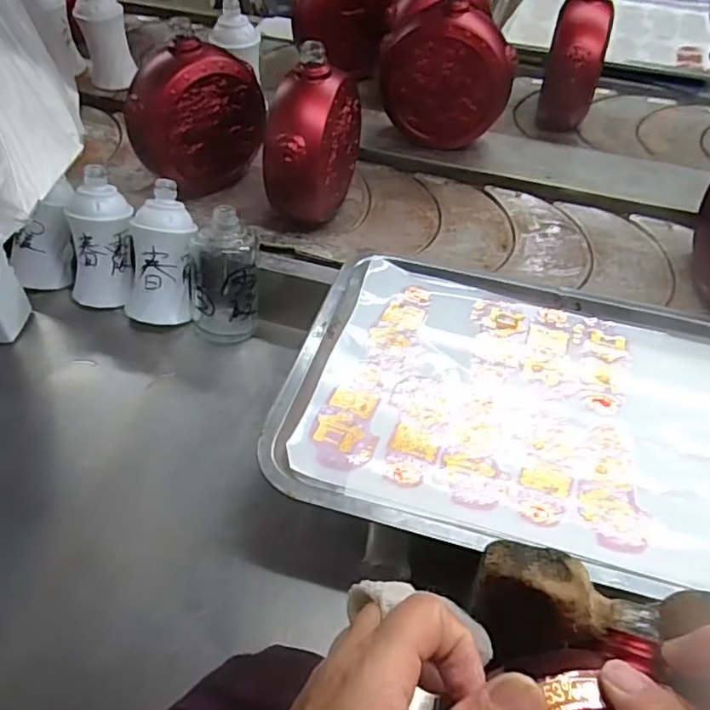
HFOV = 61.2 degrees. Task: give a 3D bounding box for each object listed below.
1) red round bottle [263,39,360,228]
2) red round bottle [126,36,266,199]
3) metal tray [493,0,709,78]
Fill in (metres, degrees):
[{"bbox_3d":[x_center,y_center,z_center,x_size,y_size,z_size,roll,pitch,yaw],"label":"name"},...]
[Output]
[{"bbox_3d":[-0.039,-0.193,0.564,0.061,0.146,0.125,17,52,11],"label":"red round bottle"},{"bbox_3d":[-0.155,-0.235,0.593,0.125,0.125,0.053,-33,57,-26],"label":"red round bottle"},{"bbox_3d":[0.383,-0.499,0.903,0.346,0.044,0.243,16,50,12],"label":"metal tray"}]

